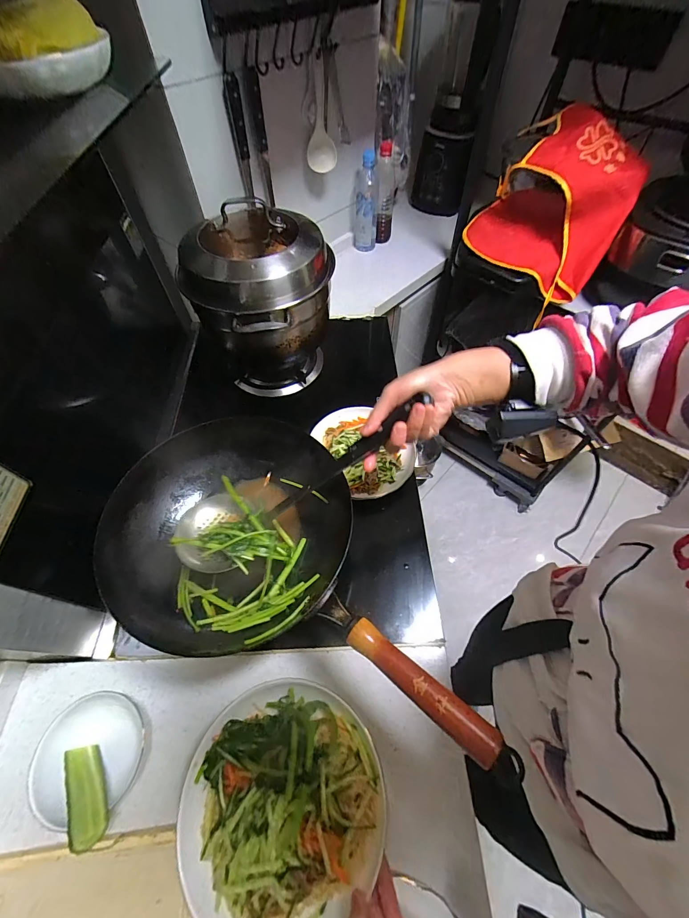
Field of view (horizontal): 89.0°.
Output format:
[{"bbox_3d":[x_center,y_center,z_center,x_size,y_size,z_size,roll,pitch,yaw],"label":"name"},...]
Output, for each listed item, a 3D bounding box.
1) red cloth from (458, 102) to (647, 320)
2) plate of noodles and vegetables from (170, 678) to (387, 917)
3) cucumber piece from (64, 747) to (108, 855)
[{"bbox_3d":[0.467,-0.575,0.796,0.294,0.220,0.277,31,63,18],"label":"red cloth"},{"bbox_3d":[-0.062,0.330,0.338,0.190,0.052,0.190,0,58,1],"label":"plate of noodles and vegetables"},{"bbox_3d":[-0.278,0.355,0.377,0.118,0.024,0.024,10,50,49],"label":"cucumber piece"}]

